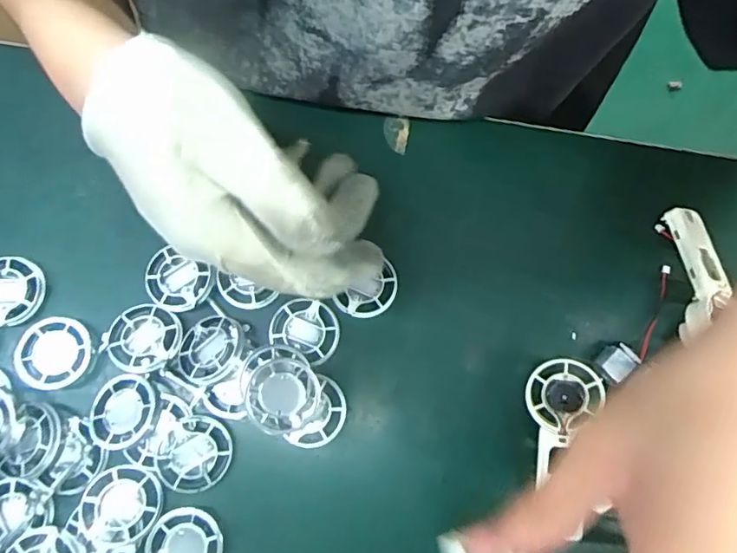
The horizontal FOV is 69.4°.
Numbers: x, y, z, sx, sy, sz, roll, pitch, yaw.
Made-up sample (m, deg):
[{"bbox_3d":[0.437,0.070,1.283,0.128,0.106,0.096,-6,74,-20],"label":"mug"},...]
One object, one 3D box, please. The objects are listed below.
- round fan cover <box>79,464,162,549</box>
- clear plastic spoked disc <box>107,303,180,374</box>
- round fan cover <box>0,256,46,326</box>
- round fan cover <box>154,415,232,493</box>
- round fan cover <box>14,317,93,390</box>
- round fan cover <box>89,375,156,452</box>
[{"bbox_3d":[-0.128,0.118,0.275,0.038,0.007,0.037,0,78,-1],"label":"round fan cover"},{"bbox_3d":[-0.125,0.034,0.295,0.040,0.006,0.037,0,78,-1],"label":"clear plastic spoked disc"},{"bbox_3d":[-0.205,0.008,0.303,0.038,0.007,0.039,0,78,-1],"label":"round fan cover"},{"bbox_3d":[-0.092,0.095,0.281,0.034,0.006,0.038,37,80,6],"label":"round fan cover"},{"bbox_3d":[-0.174,0.042,0.295,0.038,0.007,0.038,0,78,-1],"label":"round fan cover"},{"bbox_3d":[-0.132,0.072,0.284,0.037,0.009,0.037,0,78,-1],"label":"round fan cover"}]

